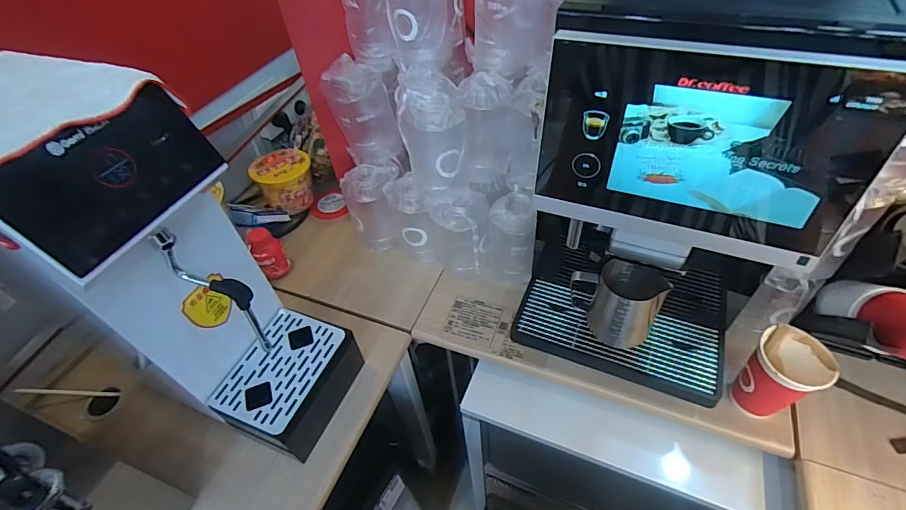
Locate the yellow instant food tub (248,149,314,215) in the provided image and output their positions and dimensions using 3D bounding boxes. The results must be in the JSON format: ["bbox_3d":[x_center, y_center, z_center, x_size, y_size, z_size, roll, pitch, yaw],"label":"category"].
[{"bbox_3d":[-0.385,-0.172,0.996,0.124,0.108,0.114,-3,47,3],"label":"yellow instant food tub"}]

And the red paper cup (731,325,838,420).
[{"bbox_3d":[0.446,0.171,0.595,0.081,0.130,0.083,-3,47,3],"label":"red paper cup"}]

